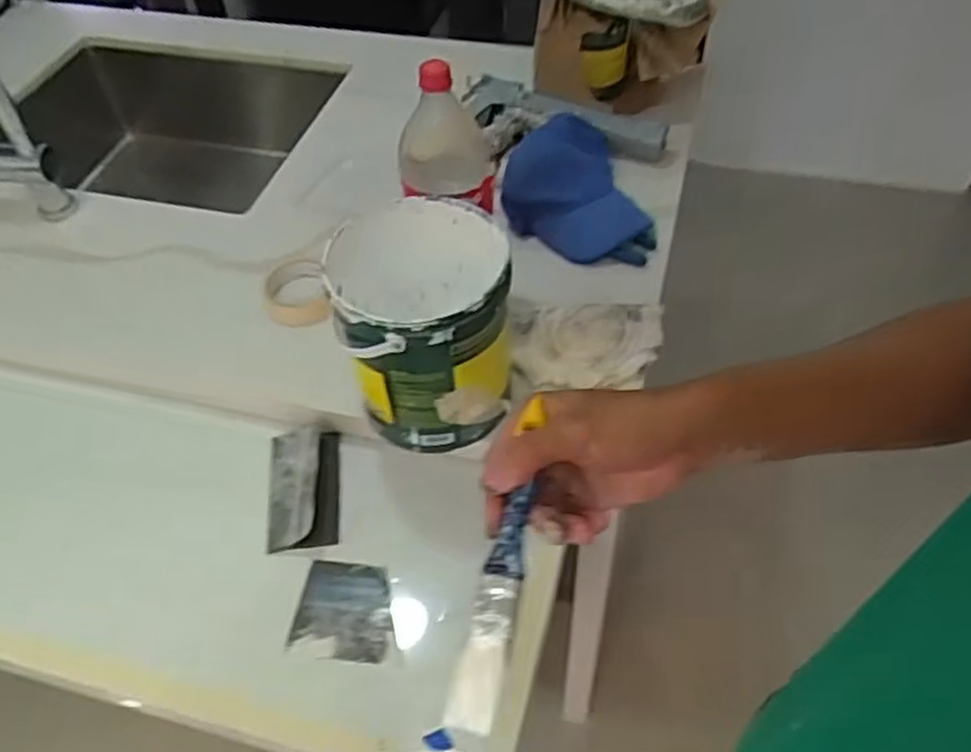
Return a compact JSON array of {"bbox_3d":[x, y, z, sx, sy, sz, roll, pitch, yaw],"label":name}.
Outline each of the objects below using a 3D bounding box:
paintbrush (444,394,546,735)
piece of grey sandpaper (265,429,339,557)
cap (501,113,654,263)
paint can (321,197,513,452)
[{"bbox_3d":[0.011,0.091,0.420,0.024,0.016,0.181,9,62,10],"label":"paintbrush"},{"bbox_3d":[-0.197,0.117,0.845,0.073,0.022,0.142,-6,50,-2],"label":"piece of grey sandpaper"},{"bbox_3d":[0.110,-0.253,1.053,0.183,0.079,0.219,-17,52,-10],"label":"cap"},{"bbox_3d":[-0.060,-0.050,0.804,0.172,0.202,0.193,-10,51,-5],"label":"paint can"}]

